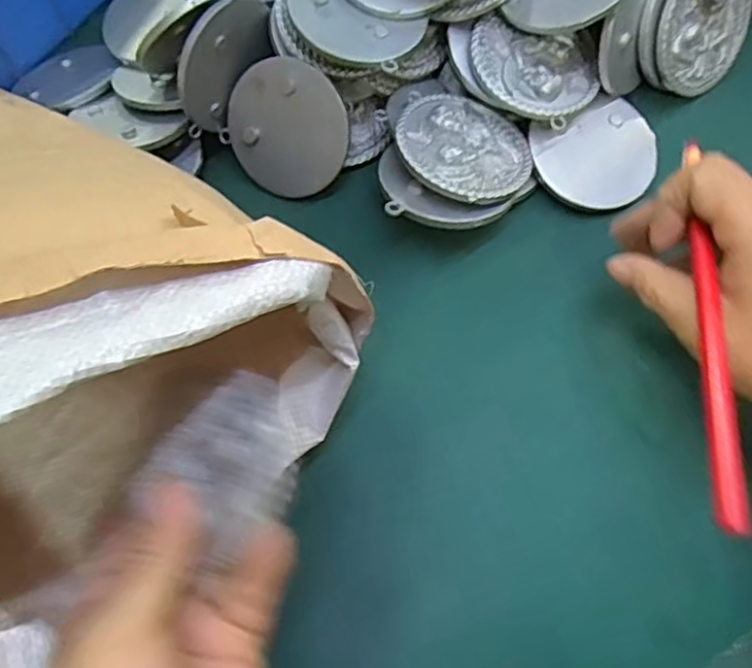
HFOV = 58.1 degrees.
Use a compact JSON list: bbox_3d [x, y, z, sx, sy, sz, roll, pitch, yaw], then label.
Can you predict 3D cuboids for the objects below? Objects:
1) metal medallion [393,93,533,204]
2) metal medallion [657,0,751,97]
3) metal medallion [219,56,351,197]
[{"bbox_3d":[0.047,-0.099,0.359,0.073,0.005,0.070,6,60,-11],"label":"metal medallion"},{"bbox_3d":[0.188,-0.176,0.383,0.071,0.071,0.006,-35,38,-11],"label":"metal medallion"},{"bbox_3d":[-0.051,-0.116,0.381,0.074,0.070,0.005,28,32,5],"label":"metal medallion"}]

